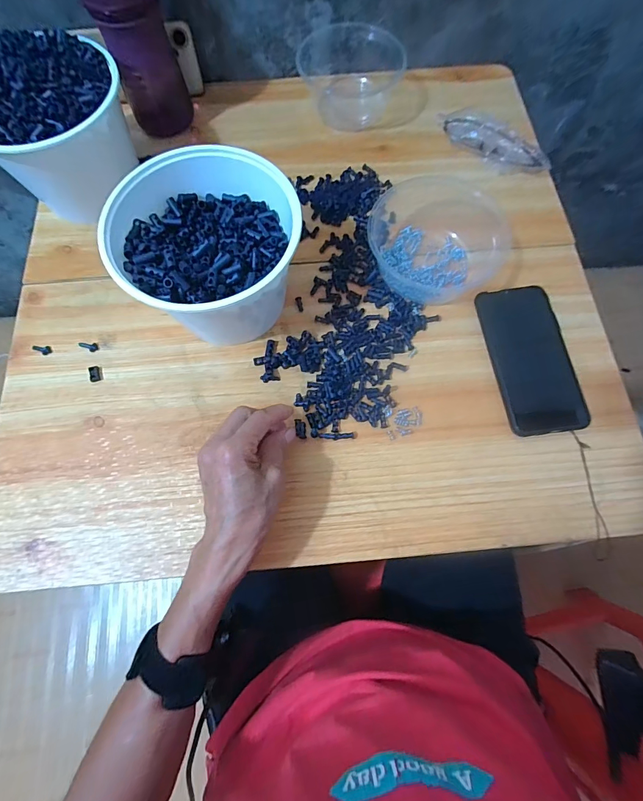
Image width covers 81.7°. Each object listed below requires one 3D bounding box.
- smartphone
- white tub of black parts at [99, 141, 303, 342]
[{"bbox_3d":[0.222,-0.046,0.392,0.079,0.013,0.160,-8,72,-2],"label":"smartphone"},{"bbox_3d":[-0.103,-0.143,0.366,0.159,0.123,0.165,0,72,1],"label":"white tub of black parts"}]

